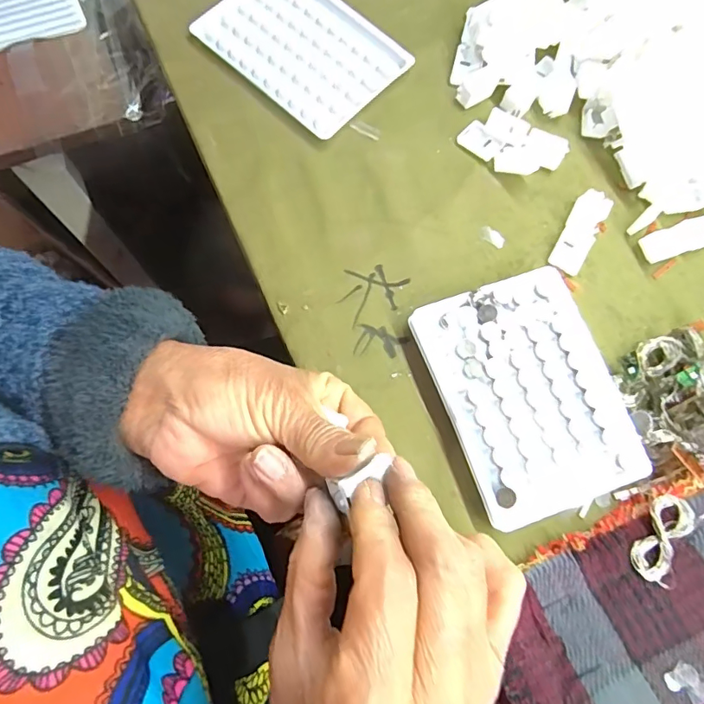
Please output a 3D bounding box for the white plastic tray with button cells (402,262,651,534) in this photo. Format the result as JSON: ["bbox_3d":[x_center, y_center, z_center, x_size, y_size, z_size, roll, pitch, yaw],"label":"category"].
[{"bbox_3d":[0.101,0.022,0.284,0.098,0.013,0.129,-19,76,-5],"label":"white plastic tray with button cells"}]

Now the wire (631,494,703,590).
[{"bbox_3d":[0.169,0.094,0.262,0.024,0.009,0.057,34,78,9],"label":"wire"}]

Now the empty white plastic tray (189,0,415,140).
[{"bbox_3d":[-0.034,-0.212,0.341,0.123,0.008,0.090,41,79,10],"label":"empty white plastic tray"}]

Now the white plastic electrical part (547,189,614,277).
[{"bbox_3d":[0.148,-0.077,0.320,0.021,0.014,0.054,27,77,7],"label":"white plastic electrical part"}]

